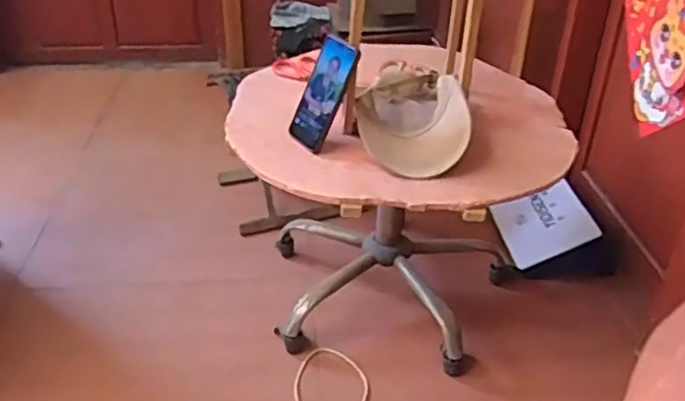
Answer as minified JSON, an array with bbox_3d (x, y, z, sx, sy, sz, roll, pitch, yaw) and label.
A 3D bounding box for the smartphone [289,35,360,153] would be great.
[{"bbox_3d":[-0.028,-0.155,0.937,0.015,0.160,0.075,0,32,-49],"label":"smartphone"}]

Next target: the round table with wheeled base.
[{"bbox_3d":[0.090,0.019,1.152,0.523,0.412,0.479,2,32,-1],"label":"round table with wheeled base"}]

